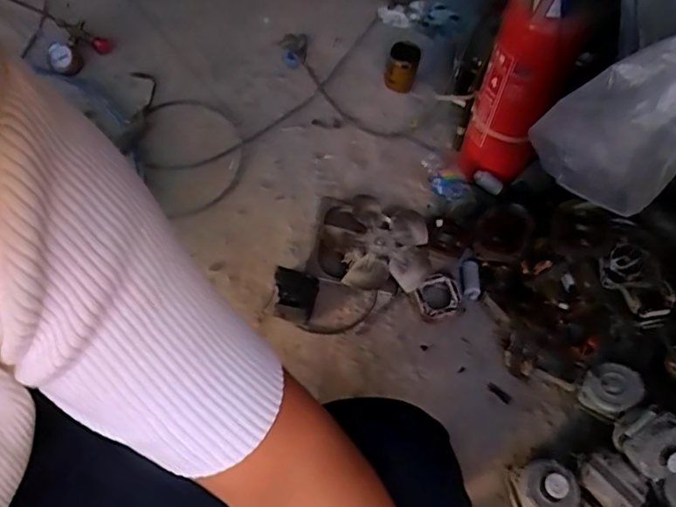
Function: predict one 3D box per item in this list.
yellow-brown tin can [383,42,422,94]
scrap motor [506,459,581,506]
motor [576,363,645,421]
[{"bbox_3d":[0.139,-0.402,1.207,0.064,0.095,0.068,2,58,-3],"label":"yellow-brown tin can"},{"bbox_3d":[0.286,0.336,0.789,0.085,0.097,0.083,-12,60,-11],"label":"scrap motor"},{"bbox_3d":[0.403,0.201,0.836,0.070,0.056,0.074,-25,63,-18],"label":"motor"}]

